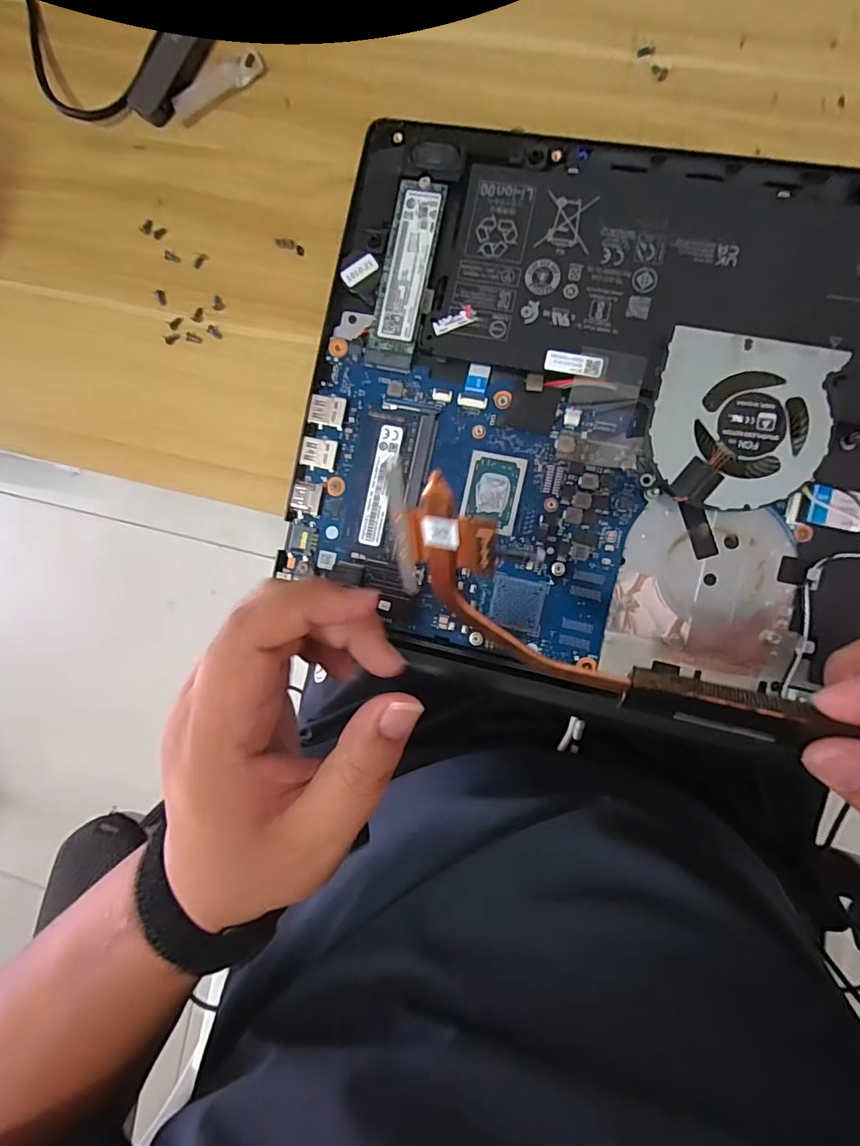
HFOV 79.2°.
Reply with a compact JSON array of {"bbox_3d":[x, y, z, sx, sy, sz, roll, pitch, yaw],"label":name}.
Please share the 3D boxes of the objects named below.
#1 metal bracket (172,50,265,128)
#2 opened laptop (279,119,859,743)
[{"bbox_3d":[-0.104,-0.238,0.254,0.048,0.006,0.015,-23,88,8],"label":"metal bracket"},{"bbox_3d":[0.120,-0.060,0.221,0.355,0.015,0.238,11,93,8],"label":"opened laptop"}]

